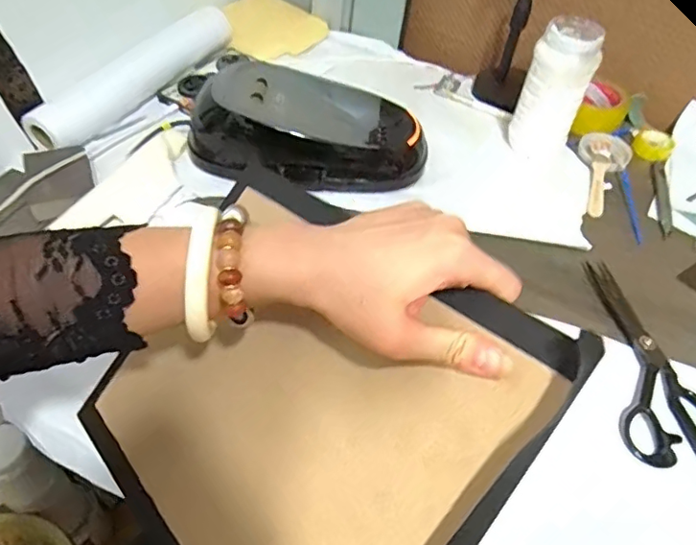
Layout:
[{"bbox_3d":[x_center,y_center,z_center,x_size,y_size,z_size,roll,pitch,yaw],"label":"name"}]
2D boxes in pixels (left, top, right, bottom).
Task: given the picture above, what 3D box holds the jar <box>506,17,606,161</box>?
[{"bbox_3d":[0.274,-0.240,0.723,0.076,0.158,0.064,33,54,21],"label":"jar"}]

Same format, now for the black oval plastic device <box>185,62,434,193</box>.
[{"bbox_3d":[-0.048,-0.190,0.696,0.305,0.085,0.151,7,49,0],"label":"black oval plastic device"}]

